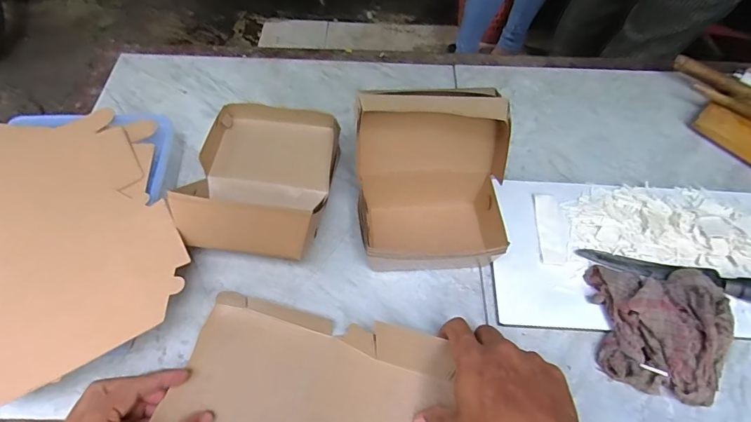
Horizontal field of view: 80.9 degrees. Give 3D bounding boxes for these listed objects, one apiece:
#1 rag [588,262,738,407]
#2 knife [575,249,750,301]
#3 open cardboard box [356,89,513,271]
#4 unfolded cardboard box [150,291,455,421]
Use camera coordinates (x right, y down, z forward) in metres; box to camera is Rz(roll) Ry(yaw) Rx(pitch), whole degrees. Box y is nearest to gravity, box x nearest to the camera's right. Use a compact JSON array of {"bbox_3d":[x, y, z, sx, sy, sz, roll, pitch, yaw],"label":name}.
[{"bbox_3d":[0.283,0.114,0.426,0.125,0.050,0.124,5,56,1],"label":"rag"},{"bbox_3d":[0.346,0.071,0.460,0.247,0.022,0.028,11,56,5],"label":"knife"},{"bbox_3d":[0.058,-0.024,0.448,0.165,0.150,0.138,-1,56,-3],"label":"open cardboard box"},{"bbox_3d":[-0.039,0.180,0.389,0.277,0.038,0.166,14,56,7],"label":"unfolded cardboard box"}]

